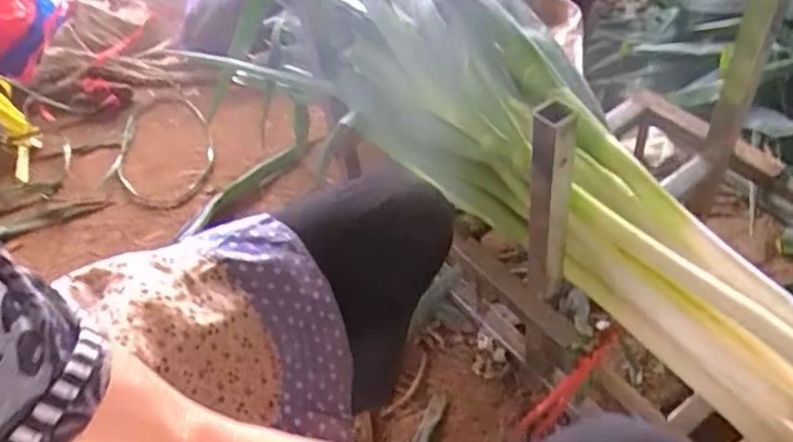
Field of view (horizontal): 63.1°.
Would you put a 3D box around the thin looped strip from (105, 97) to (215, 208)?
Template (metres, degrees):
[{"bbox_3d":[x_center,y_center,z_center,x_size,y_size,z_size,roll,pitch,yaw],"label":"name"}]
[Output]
[{"bbox_3d":[-0.438,-0.137,1.222,0.186,0.029,0.286,0,52,5],"label":"thin looped strip"}]

